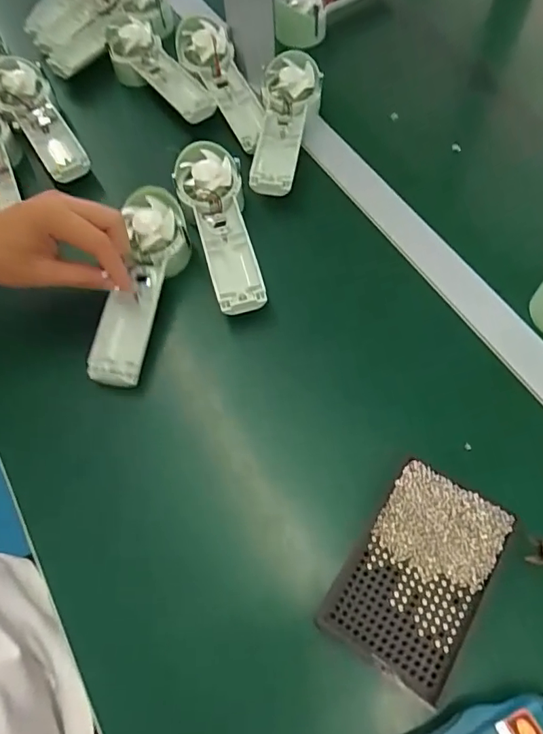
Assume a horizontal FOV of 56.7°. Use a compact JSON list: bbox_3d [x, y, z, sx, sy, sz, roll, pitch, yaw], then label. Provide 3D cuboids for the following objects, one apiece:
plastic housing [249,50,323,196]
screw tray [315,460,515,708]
[{"bbox_3d":[0.010,-0.253,0.531,0.062,0.037,0.177,9,73,16],"label":"plastic housing"},{"bbox_3d":[0.100,0.139,0.341,0.083,0.017,0.129,29,69,16],"label":"screw tray"}]

